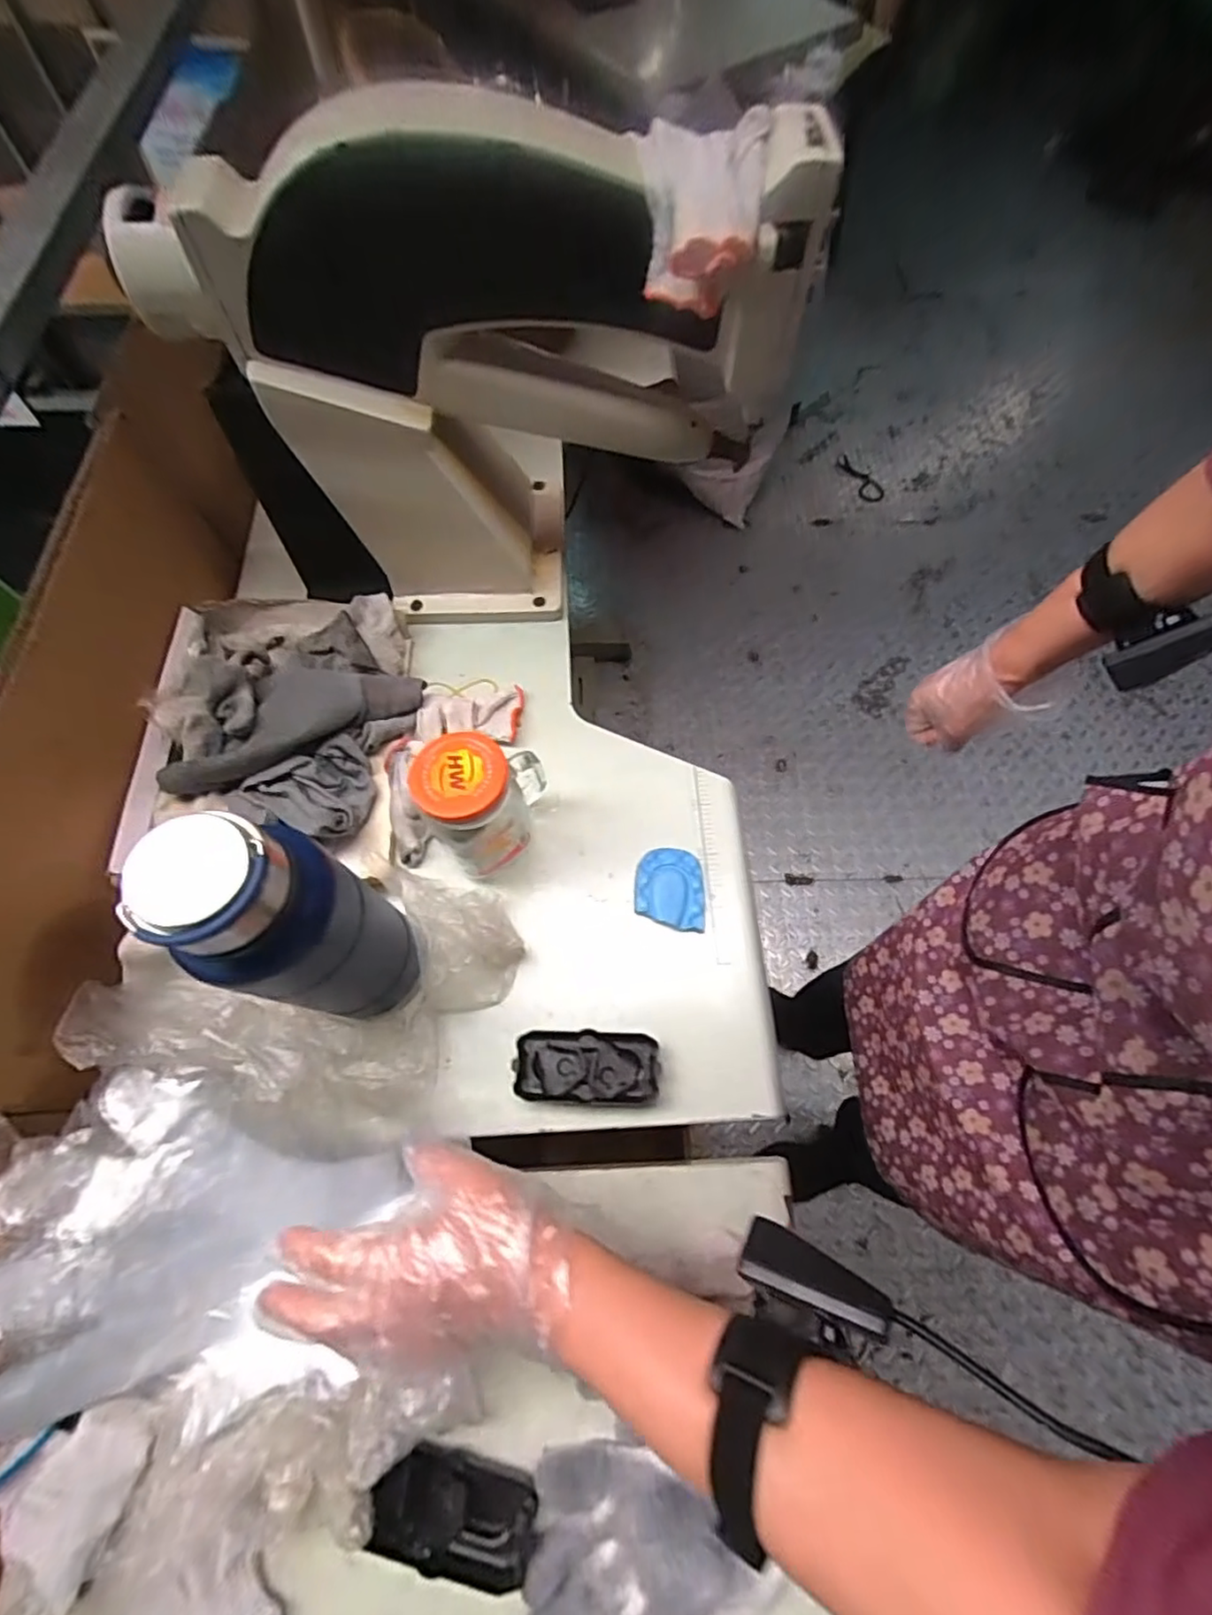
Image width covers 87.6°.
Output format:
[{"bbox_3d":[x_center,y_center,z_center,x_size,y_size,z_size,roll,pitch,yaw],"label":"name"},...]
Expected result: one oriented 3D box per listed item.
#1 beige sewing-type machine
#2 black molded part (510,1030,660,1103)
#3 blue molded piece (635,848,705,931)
[{"bbox_3d":[-0.102,-0.359,0.551,0.478,0.346,0.179,-8,66,-5],"label":"beige sewing-type machine"},{"bbox_3d":[-0.014,0.202,0.495,0.108,0.022,0.049,2,65,-1],"label":"black molded part"},{"bbox_3d":[0.056,0.073,0.566,0.060,0.011,0.074,-1,65,-2],"label":"blue molded piece"}]

